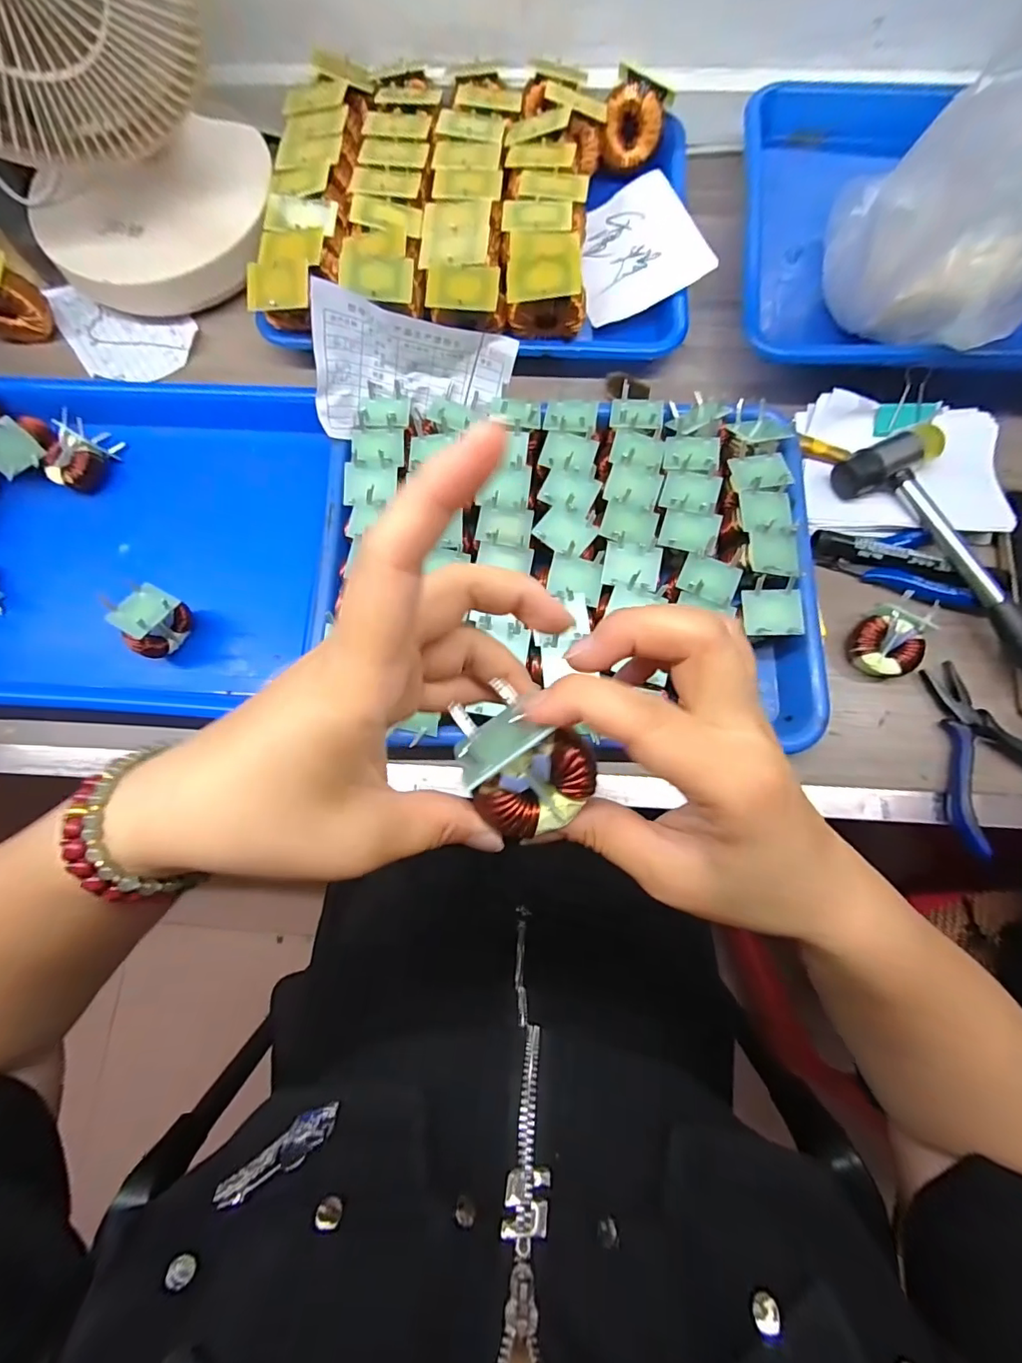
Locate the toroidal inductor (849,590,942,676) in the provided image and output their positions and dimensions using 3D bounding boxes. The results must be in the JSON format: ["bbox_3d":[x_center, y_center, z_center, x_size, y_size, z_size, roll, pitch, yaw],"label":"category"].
[{"bbox_3d":[0.250,-0.029,0.333,0.037,0.024,0.050,16,79,5],"label":"toroidal inductor"}]

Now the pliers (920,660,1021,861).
[{"bbox_3d":[0.304,0.043,0.323,0.080,0.025,0.113,-16,78,-2],"label":"pliers"}]

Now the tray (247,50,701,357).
[{"bbox_3d":[-0.021,-0.370,0.397,0.322,0.064,0.243,4,78,2],"label":"tray"}]

